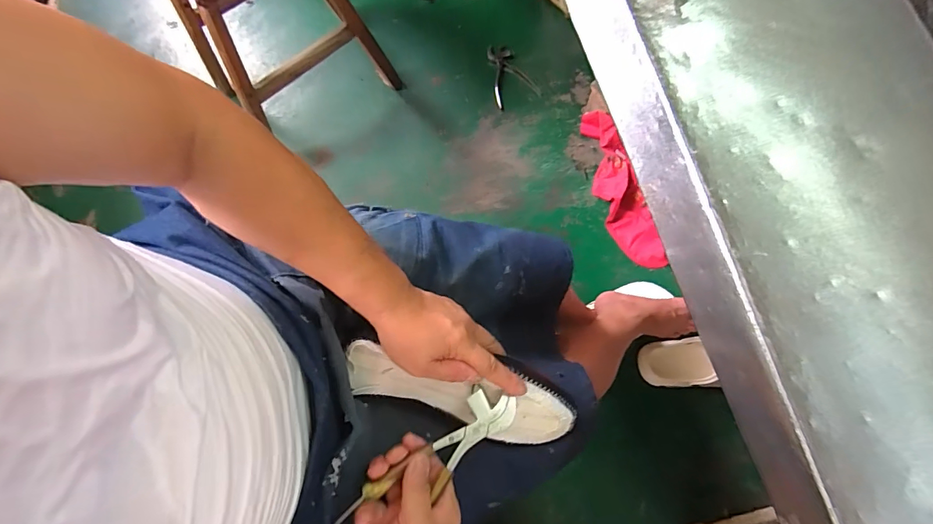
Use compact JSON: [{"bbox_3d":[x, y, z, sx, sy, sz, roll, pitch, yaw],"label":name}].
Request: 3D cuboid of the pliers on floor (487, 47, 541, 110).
[{"bbox_3d":[0.102,-0.502,1.158,0.116,0.019,0.184,-28,75,-5],"label":"pliers on floor"}]

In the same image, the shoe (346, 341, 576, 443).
[{"bbox_3d":[-0.004,0.130,0.435,0.236,0.040,0.072,15,75,-1],"label":"shoe"}]

